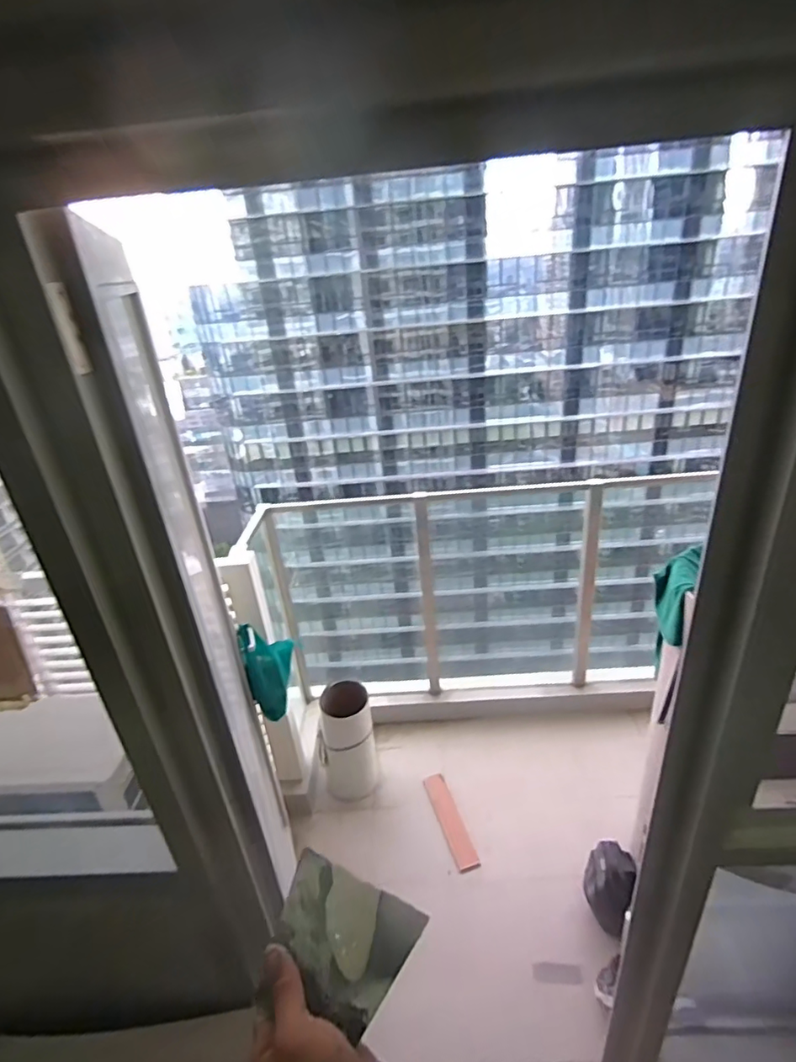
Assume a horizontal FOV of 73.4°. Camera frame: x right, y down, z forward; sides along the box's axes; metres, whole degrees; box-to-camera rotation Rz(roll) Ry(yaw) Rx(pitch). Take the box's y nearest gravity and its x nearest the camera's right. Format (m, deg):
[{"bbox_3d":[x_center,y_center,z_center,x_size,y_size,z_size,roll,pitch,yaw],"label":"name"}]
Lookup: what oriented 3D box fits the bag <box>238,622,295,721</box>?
[{"bbox_3d":[-0.395,0.433,1.675,0.151,0.312,0.117,-12,28,-12],"label":"bag"}]

